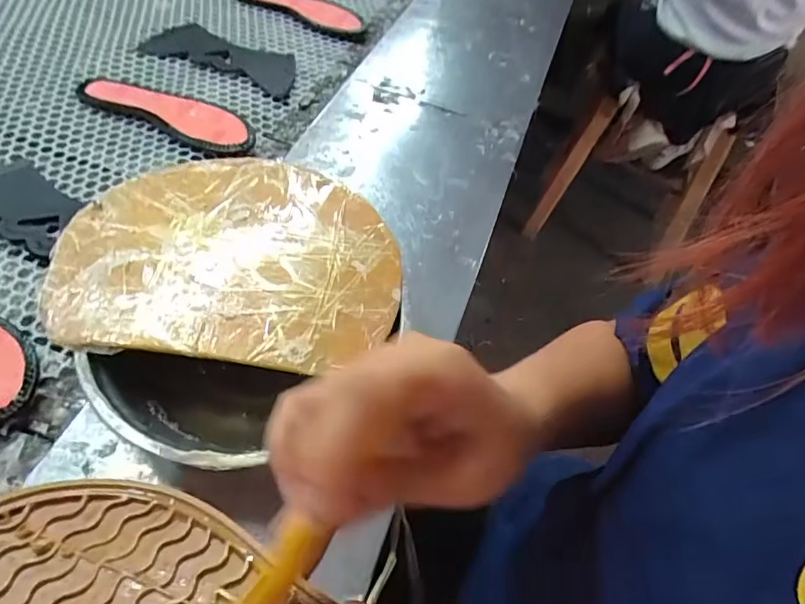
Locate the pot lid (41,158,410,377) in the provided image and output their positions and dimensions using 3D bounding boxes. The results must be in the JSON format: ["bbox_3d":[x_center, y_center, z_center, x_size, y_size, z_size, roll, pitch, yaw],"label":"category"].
[{"bbox_3d":[-0.121,-0.039,0.390,0.233,0.018,0.186,7,54,-5],"label":"pot lid"}]

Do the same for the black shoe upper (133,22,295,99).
[{"bbox_3d":[-0.230,-0.325,0.686,0.198,0.023,0.099,23,54,7],"label":"black shoe upper"}]

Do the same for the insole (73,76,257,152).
[{"bbox_3d":[-0.268,-0.227,0.600,0.228,0.016,0.085,28,55,10],"label":"insole"}]

